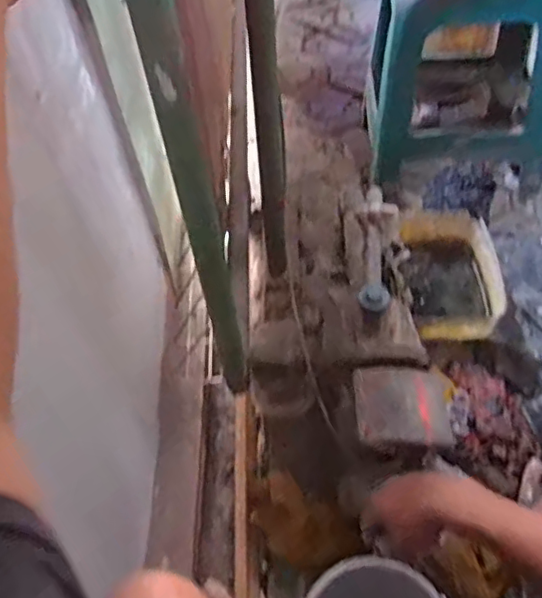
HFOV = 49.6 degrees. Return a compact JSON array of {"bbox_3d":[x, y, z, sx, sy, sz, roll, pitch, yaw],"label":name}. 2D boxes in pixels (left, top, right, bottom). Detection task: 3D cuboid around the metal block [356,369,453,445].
[{"bbox_3d":[0.184,0.150,0.820,0.131,0.049,0.117,-3,54,2],"label":"metal block"}]

